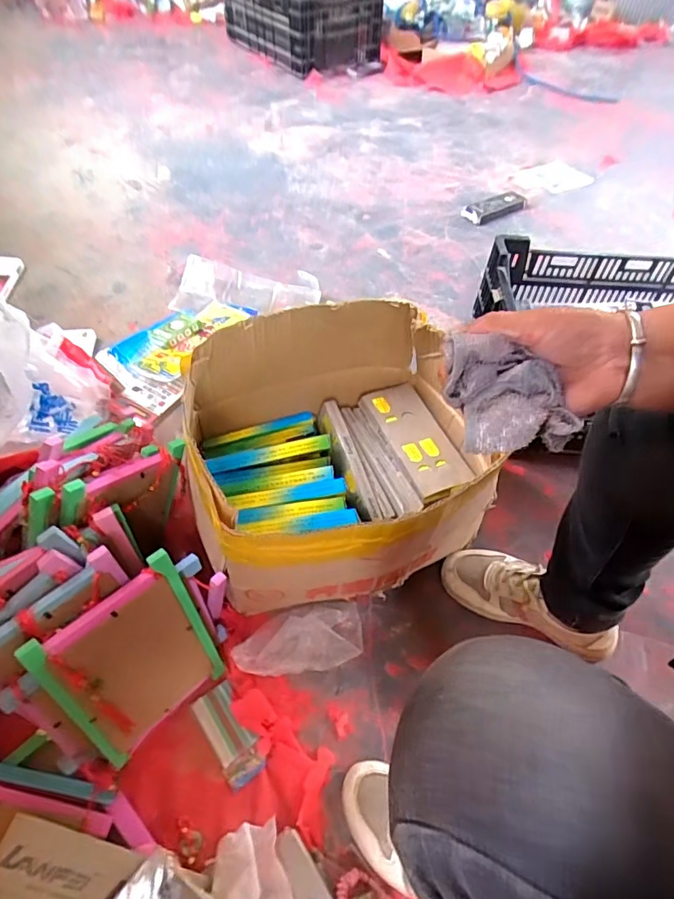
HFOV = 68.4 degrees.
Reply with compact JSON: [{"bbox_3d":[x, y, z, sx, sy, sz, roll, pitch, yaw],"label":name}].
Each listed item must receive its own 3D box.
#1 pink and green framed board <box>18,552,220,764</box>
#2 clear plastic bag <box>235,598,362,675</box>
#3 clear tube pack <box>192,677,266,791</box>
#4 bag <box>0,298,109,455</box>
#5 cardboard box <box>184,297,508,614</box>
[{"bbox_3d":[-0.215,0.230,0.537,0.015,0.206,0.152,21,46,38],"label":"pink and green framed board"},{"bbox_3d":[-0.045,0.245,0.639,0.159,0.038,0.072,-8,54,-9],"label":"clear plastic bag"},{"bbox_3d":[-0.128,0.339,0.593,0.047,0.012,0.108,-29,59,-22],"label":"clear tube pack"},{"bbox_3d":[-0.462,-0.103,0.740,0.163,0.283,0.222,-13,55,-13],"label":"bag"},{"bbox_3d":[0.000,-0.005,0.662,0.346,0.216,0.341,-10,54,-10],"label":"cardboard box"}]

